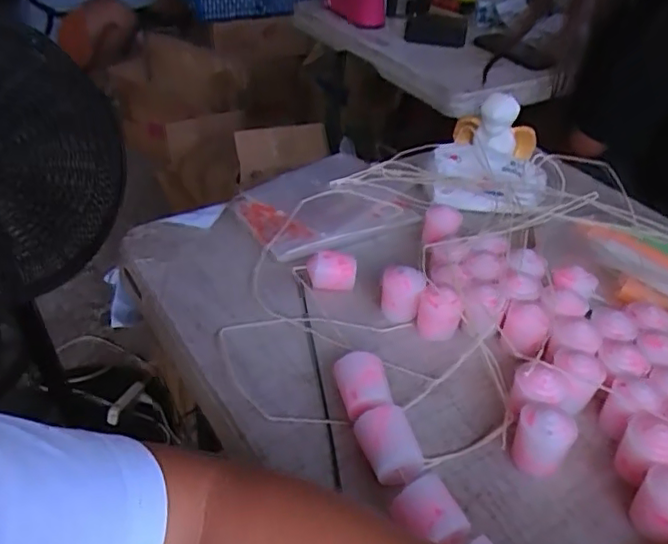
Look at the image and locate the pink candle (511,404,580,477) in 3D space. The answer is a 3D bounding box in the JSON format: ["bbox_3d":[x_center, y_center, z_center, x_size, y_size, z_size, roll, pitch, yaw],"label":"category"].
[{"bbox_3d":[0.145,0.117,0.413,0.037,0.044,0.036,2,37,-2],"label":"pink candle"}]

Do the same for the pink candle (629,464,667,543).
[{"bbox_3d":[0.214,0.149,0.384,0.037,0.042,0.040,33,46,32],"label":"pink candle"}]

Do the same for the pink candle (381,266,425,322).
[{"bbox_3d":[0.062,0.020,0.534,0.036,0.047,0.028,13,38,12],"label":"pink candle"}]

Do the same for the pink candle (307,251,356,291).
[{"bbox_3d":[-0.002,-0.002,0.554,0.044,0.030,0.027,4,37,1],"label":"pink candle"}]

